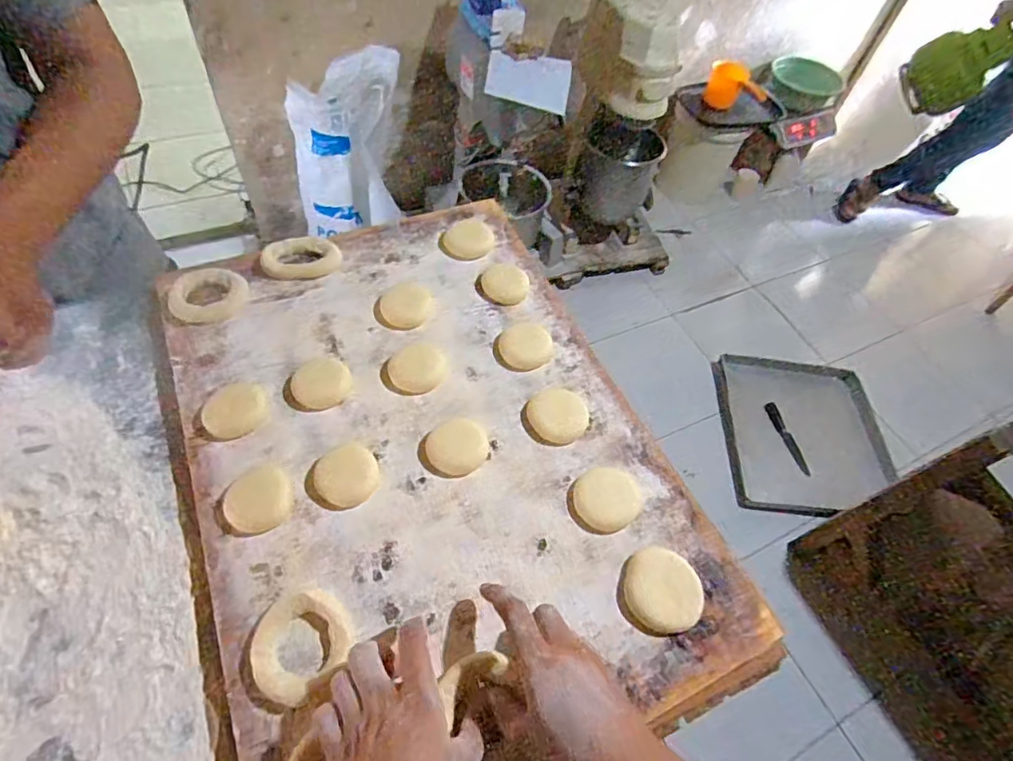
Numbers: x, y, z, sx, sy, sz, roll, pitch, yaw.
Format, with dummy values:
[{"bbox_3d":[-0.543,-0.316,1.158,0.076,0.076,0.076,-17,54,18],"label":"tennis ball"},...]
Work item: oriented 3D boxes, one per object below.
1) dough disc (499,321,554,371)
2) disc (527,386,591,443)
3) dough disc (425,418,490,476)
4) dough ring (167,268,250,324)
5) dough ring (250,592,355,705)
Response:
[{"bbox_3d":[0.023,-0.041,0.613,0.057,0.006,0.069,23,56,9],"label":"dough disc"},{"bbox_3d":[0.054,0.034,0.563,0.062,0.007,0.062,3,55,-5],"label":"disc"},{"bbox_3d":[-0.048,0.064,0.529,0.058,0.009,0.054,3,55,-5],"label":"dough disc"},{"bbox_3d":[-0.336,-0.096,0.607,0.080,0.018,0.067,4,55,-5],"label":"dough ring"},{"bbox_3d":[-0.162,0.202,0.421,0.071,0.016,0.072,3,55,-5],"label":"dough ring"}]

